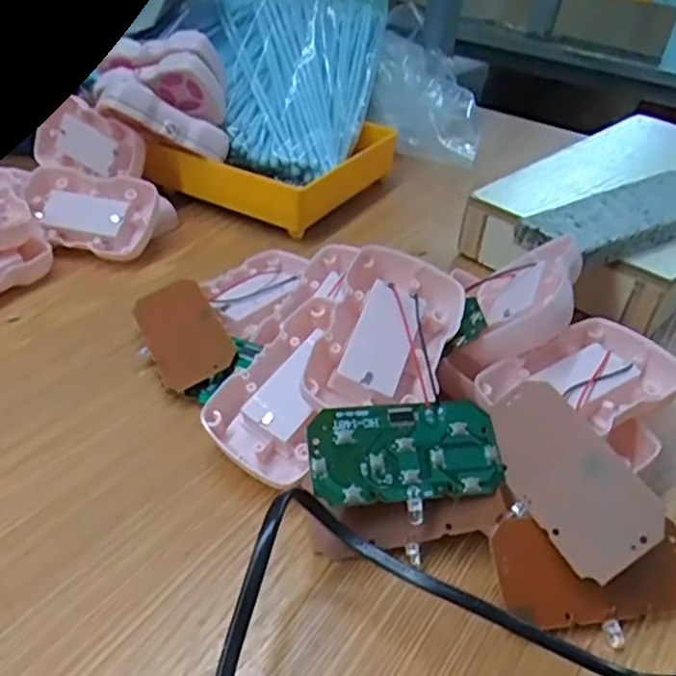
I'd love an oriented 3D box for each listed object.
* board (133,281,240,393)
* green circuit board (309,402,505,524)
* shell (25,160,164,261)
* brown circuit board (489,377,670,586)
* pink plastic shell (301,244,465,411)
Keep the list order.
[{"bbox_3d":[-0.078,-0.004,0.330,0.039,0.006,0.068,-29,54,-9],"label":"board"},{"bbox_3d":[0.027,0.045,0.250,0.073,0.004,0.042,-2,62,-11],"label":"green circuit board"},{"bbox_3d":[-0.157,-0.078,0.412,0.086,0.016,0.052,13,67,6],"label":"shell"},{"bbox_3d":[0.085,0.050,0.244,0.038,0.004,0.073,-42,54,8],"label":"brown circuit board"},{"bbox_3d":[0.022,-0.001,0.288,0.053,0.021,0.079,23,57,-1],"label":"pink plastic shell"}]

